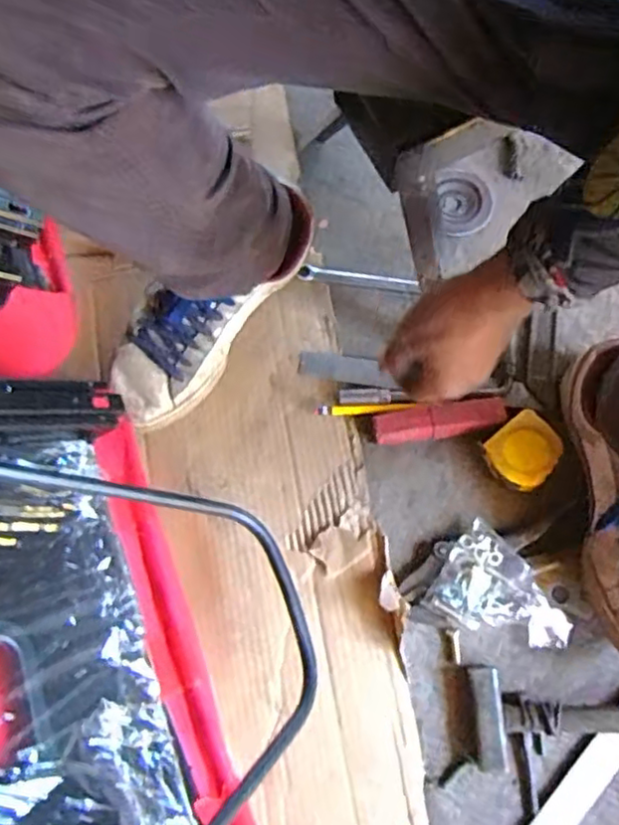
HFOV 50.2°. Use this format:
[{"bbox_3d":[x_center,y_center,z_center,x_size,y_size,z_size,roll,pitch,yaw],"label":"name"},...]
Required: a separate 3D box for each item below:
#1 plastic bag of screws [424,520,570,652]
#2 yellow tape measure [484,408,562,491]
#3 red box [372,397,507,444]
[{"bbox_3d":[0.168,0.160,0.580,0.110,0.039,0.091,33,78,10],"label":"plastic bag of screws"},{"bbox_3d":[0.197,0.036,0.605,0.061,0.024,0.057,-38,77,-8],"label":"yellow tape measure"},{"bbox_3d":[0.123,0.009,0.629,0.121,0.025,0.031,-6,74,0],"label":"red box"}]

